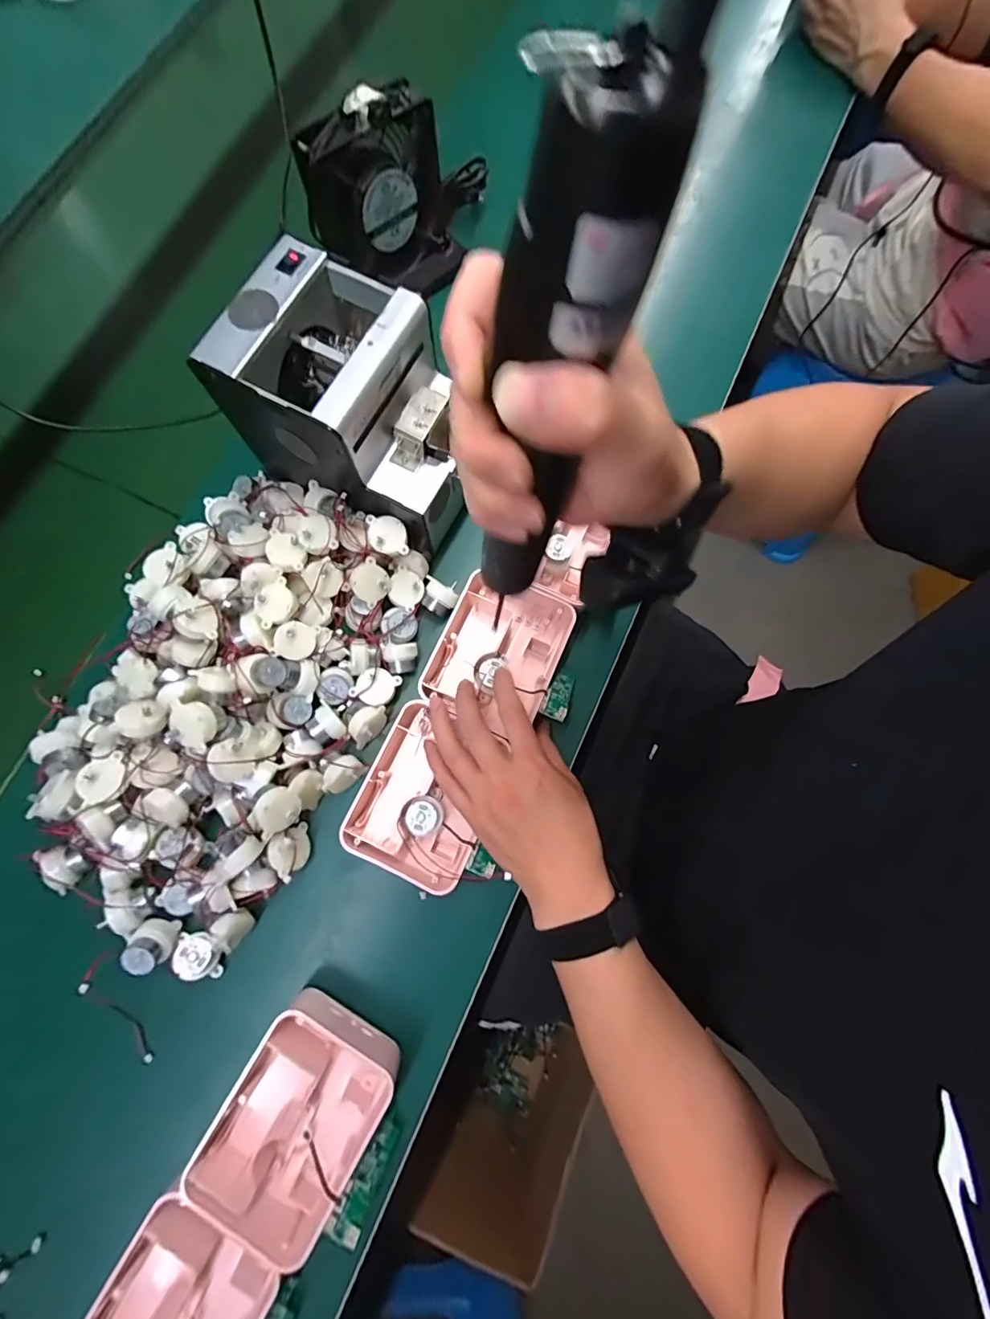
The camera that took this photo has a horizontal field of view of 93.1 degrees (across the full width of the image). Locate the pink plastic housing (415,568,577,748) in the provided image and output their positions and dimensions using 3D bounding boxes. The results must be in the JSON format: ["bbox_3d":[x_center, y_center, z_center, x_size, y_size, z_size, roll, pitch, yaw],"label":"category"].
[{"bbox_3d":[0.005,-0.010,0.408,0.101,0.036,0.130,24,79,7],"label":"pink plastic housing"}]

